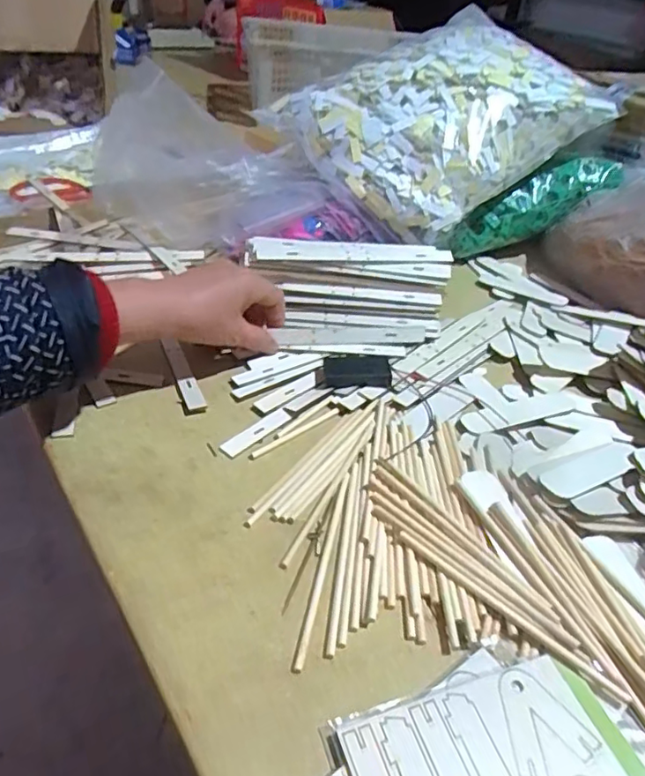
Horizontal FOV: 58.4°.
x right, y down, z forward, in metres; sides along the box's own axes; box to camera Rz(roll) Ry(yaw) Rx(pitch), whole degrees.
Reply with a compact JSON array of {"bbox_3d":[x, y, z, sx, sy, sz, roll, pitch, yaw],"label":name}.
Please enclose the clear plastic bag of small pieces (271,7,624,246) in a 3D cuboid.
[{"bbox_3d":[0.147,-0.321,0.688,0.329,0.157,0.241,-25,48,-34],"label":"clear plastic bag of small pieces"}]

